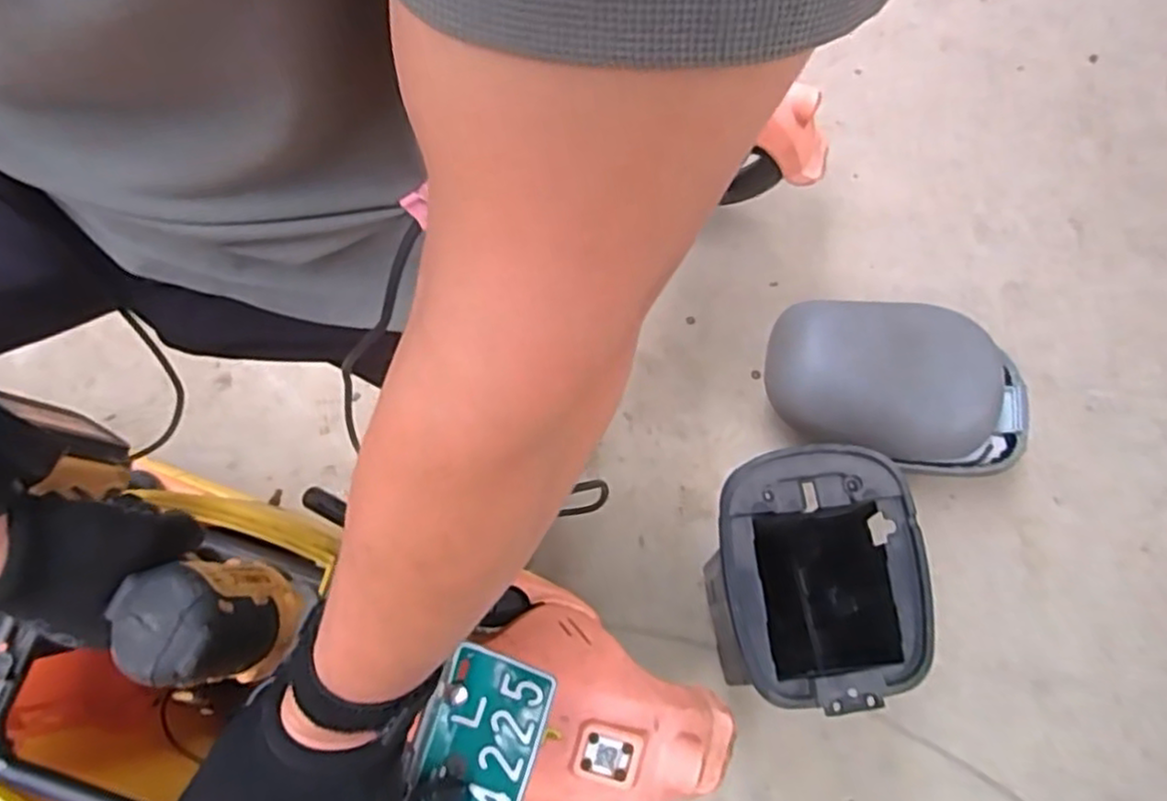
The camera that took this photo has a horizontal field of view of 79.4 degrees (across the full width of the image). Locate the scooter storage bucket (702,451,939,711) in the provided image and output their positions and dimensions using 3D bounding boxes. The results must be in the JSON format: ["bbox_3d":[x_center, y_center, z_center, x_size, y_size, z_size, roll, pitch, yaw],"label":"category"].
[{"bbox_3d":[0.298,0.269,0.979,0.237,0.373,0.288,-2,69,-3],"label":"scooter storage bucket"}]

